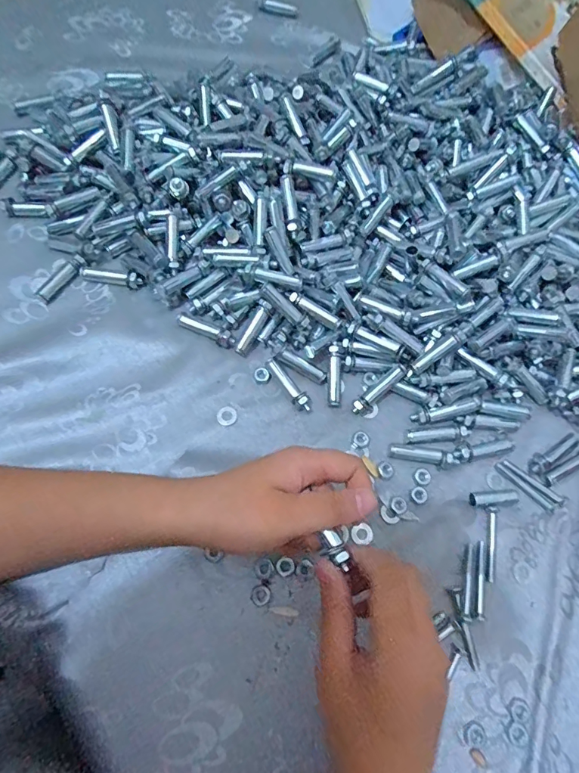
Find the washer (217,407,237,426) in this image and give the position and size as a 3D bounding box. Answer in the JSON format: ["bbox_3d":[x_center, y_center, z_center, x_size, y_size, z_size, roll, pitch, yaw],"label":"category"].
[{"bbox_3d":[-0.052,0.024,0.358,0.016,0.004,0.015,2,70,-5],"label":"washer"}]

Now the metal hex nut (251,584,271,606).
[{"bbox_3d":[-0.021,0.150,0.311,0.014,0.004,0.014,-30,76,-15],"label":"metal hex nut"}]

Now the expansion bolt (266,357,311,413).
[{"bbox_3d":[-0.001,-0.002,0.363,0.012,0.015,0.054,-31,76,-15],"label":"expansion bolt"}]

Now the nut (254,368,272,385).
[{"bbox_3d":[-0.023,-0.009,0.369,0.014,0.004,0.015,2,70,-5],"label":"nut"}]

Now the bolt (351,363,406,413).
[{"bbox_3d":[0.076,0.003,0.364,0.056,0.014,0.012,-41,78,1],"label":"bolt"}]

